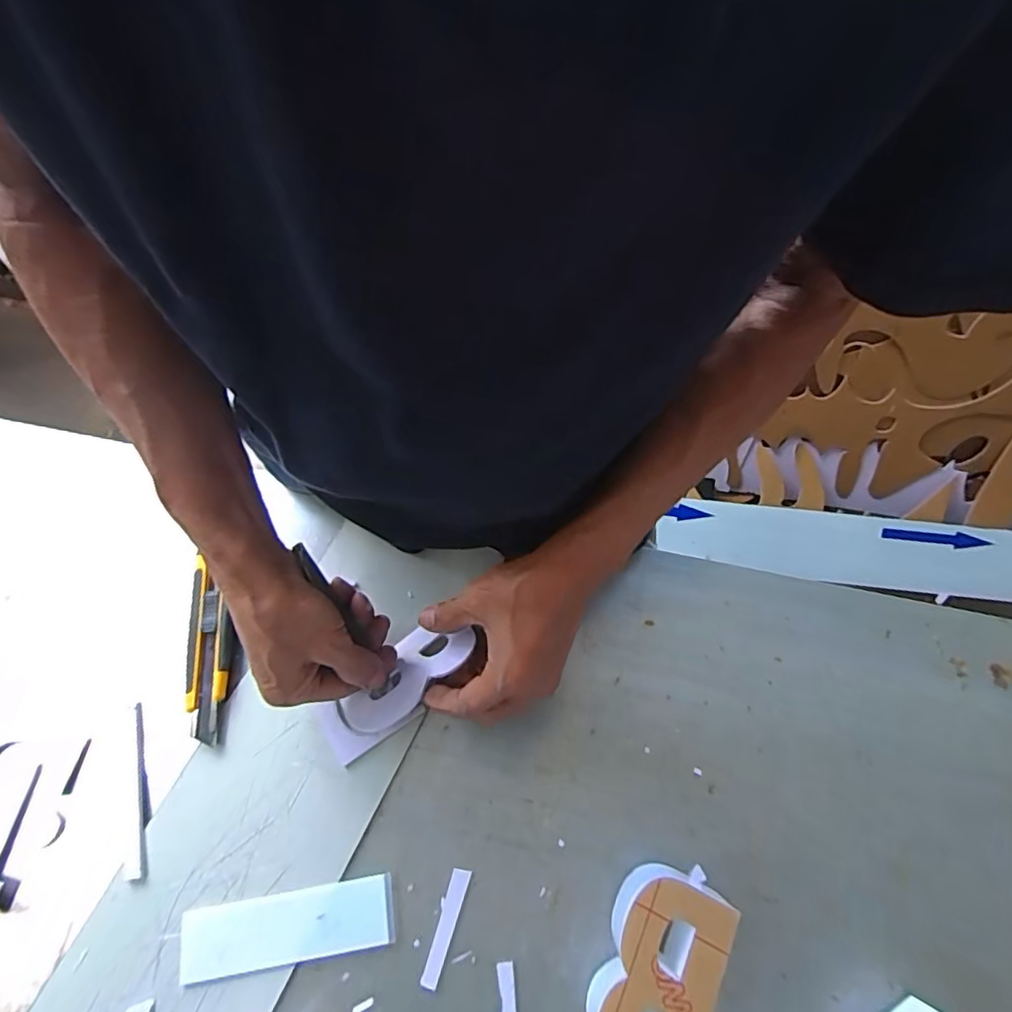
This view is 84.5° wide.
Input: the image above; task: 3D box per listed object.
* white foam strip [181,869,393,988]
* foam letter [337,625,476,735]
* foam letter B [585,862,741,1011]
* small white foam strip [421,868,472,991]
[{"bbox_3d":[-0.144,0.277,0.366,0.135,0.004,0.040,-9,67,-3],"label":"white foam strip"},{"bbox_3d":[-0.074,0.125,0.415,0.111,0.024,0.050,-39,71,-6],"label":"foam letter"},{"bbox_3d":[0.091,0.284,0.338,0.056,0.044,0.109,23,69,11],"label":"foam letter B"},{"bbox_3d":[-0.040,0.276,0.366,0.013,0.004,0.067,17,68,8],"label":"small white foam strip"}]

